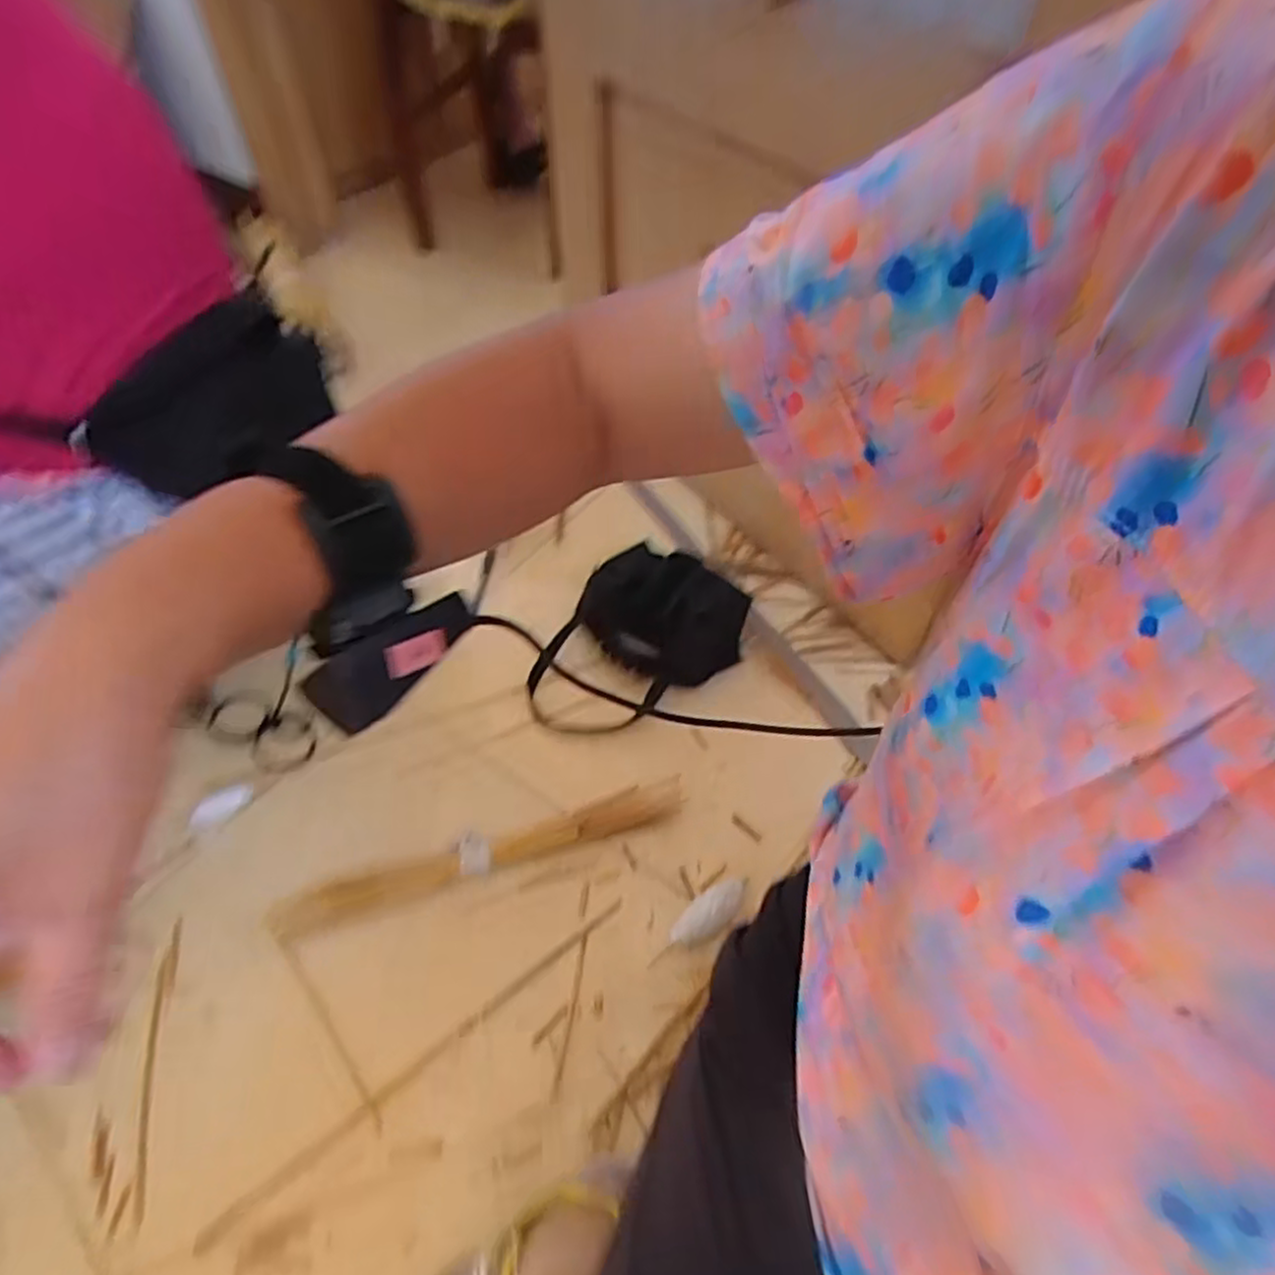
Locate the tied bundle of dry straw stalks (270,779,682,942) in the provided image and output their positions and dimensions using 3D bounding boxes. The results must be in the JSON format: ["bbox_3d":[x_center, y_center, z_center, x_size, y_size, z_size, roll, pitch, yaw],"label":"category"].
[{"bbox_3d":[-0.162,0.221,0.778,0.422,0.033,0.046,-14,52,-12],"label":"tied bundle of dry straw stalks"}]

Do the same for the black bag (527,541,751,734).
[{"bbox_3d":[0.012,-0.003,0.930,0.216,0.076,0.286,18,53,14],"label":"black bag"}]

